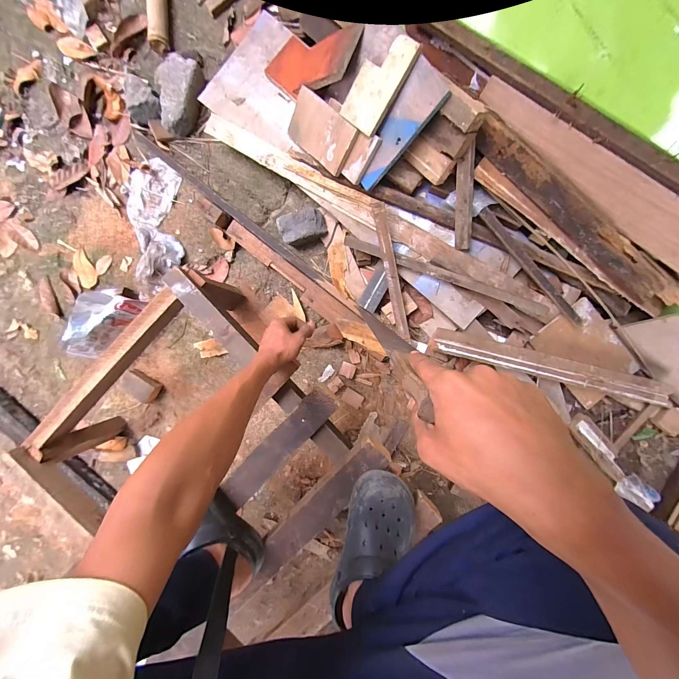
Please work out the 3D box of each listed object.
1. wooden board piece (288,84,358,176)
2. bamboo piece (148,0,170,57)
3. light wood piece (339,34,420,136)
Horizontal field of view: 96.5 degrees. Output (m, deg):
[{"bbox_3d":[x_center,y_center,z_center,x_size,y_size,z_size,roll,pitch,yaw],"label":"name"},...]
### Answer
[{"bbox_3d":[-0.048,-0.501,0.733,0.188,0.014,0.113,44,130,9],"label":"wooden board piece"},{"bbox_3d":[-0.494,-0.887,0.827,0.054,0.041,0.189,-1,91,0],"label":"bamboo piece"},{"bbox_3d":[0.080,-0.535,0.635,0.099,0.017,0.168,47,127,12],"label":"light wood piece"}]

